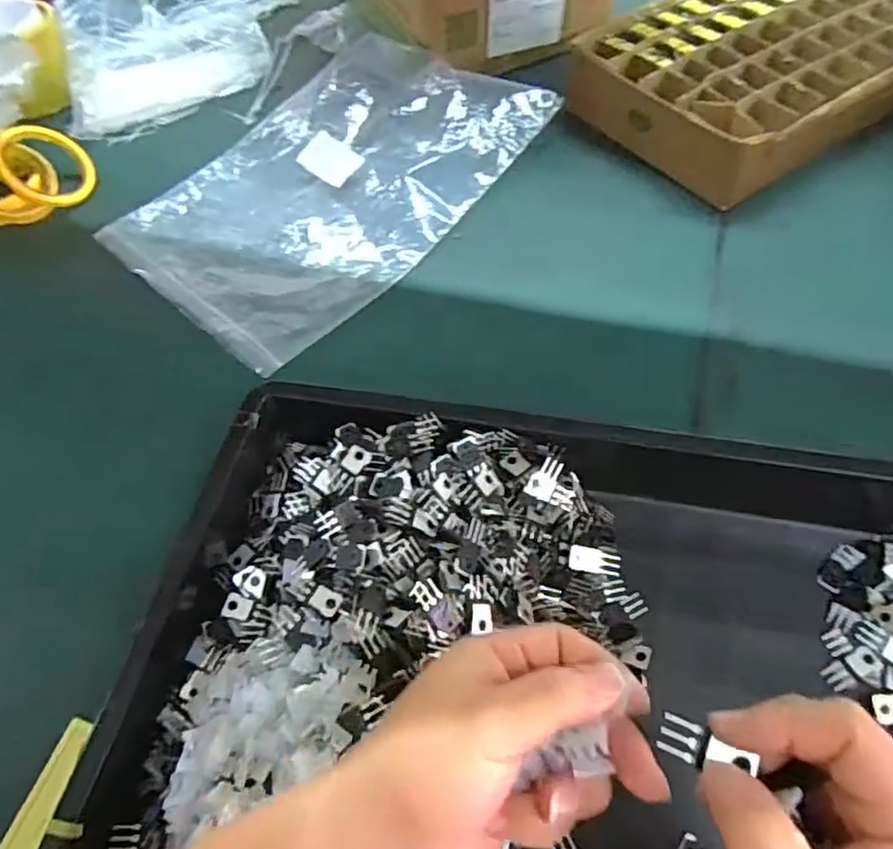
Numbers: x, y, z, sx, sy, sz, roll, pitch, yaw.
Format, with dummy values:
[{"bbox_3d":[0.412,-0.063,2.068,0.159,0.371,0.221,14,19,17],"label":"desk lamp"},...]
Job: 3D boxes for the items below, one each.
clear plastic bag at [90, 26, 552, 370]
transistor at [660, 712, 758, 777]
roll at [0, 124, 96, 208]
[{"bbox_3d":[-0.130,-0.262,0.686,0.296,0.033,0.407,36,74,24],"label":"clear plastic bag"},{"bbox_3d":[0.098,0.122,0.240,0.034,0.006,0.014,9,51,33],"label":"transistor"},{"bbox_3d":[-0.450,-0.289,0.719,0.015,0.095,0.093,-10,59,46],"label":"roll"}]

